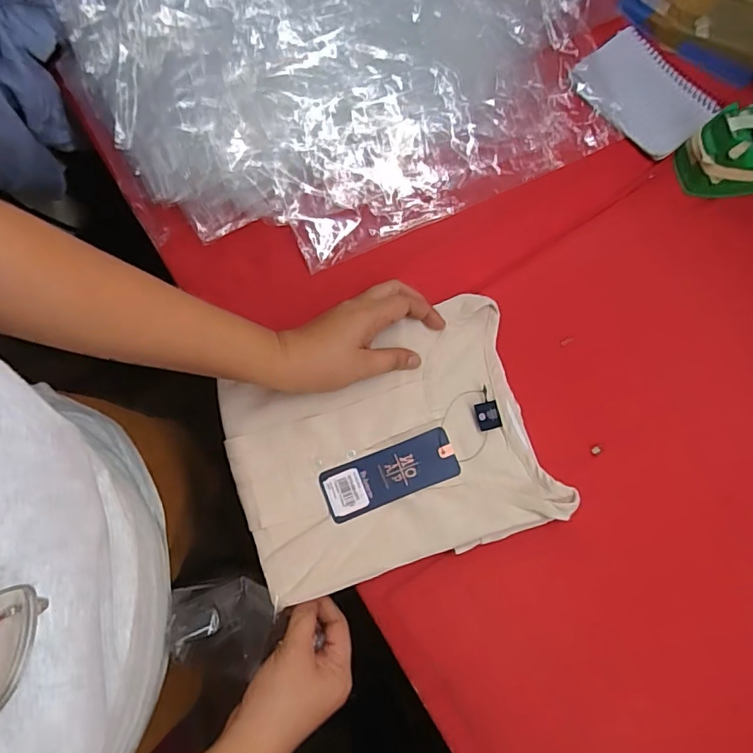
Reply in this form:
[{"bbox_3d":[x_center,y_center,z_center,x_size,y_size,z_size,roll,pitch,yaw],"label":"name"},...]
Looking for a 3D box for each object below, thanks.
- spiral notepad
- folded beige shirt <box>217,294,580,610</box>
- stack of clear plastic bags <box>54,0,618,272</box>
[{"bbox_3d":[0.271,-0.287,0.522,0.101,0.010,0.127,-42,82,-7],"label":"spiral notepad"},{"bbox_3d":[0.007,0.064,0.465,0.266,0.019,0.206,-18,80,-3],"label":"folded beige shirt"},{"bbox_3d":[-0.042,-0.336,0.523,0.499,0.044,0.393,-24,81,-4],"label":"stack of clear plastic bags"}]

